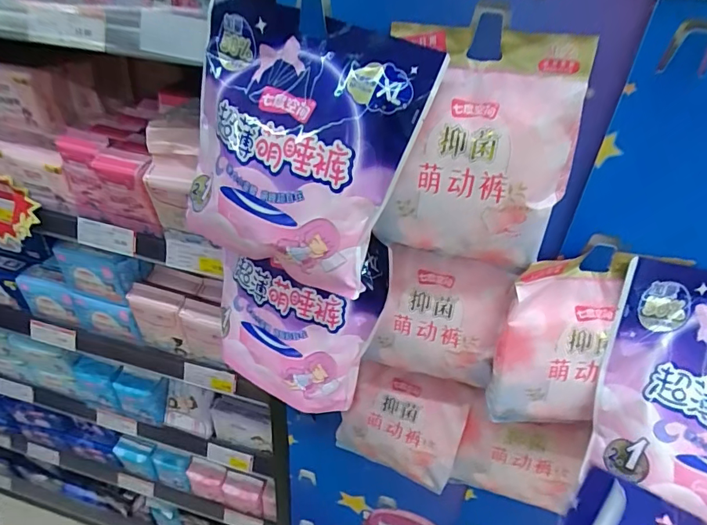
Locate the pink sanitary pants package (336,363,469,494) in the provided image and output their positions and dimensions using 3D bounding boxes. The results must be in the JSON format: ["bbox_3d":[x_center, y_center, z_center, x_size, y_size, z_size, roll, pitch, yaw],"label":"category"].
[{"bbox_3d":[0.060,0.209,0.591,0.151,0.144,0.053,13,36,12],"label":"pink sanitary pants package"}]

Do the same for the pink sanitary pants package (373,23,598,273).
[{"bbox_3d":[0.105,-0.091,0.389,0.146,0.185,0.050,11,36,9],"label":"pink sanitary pants package"}]

